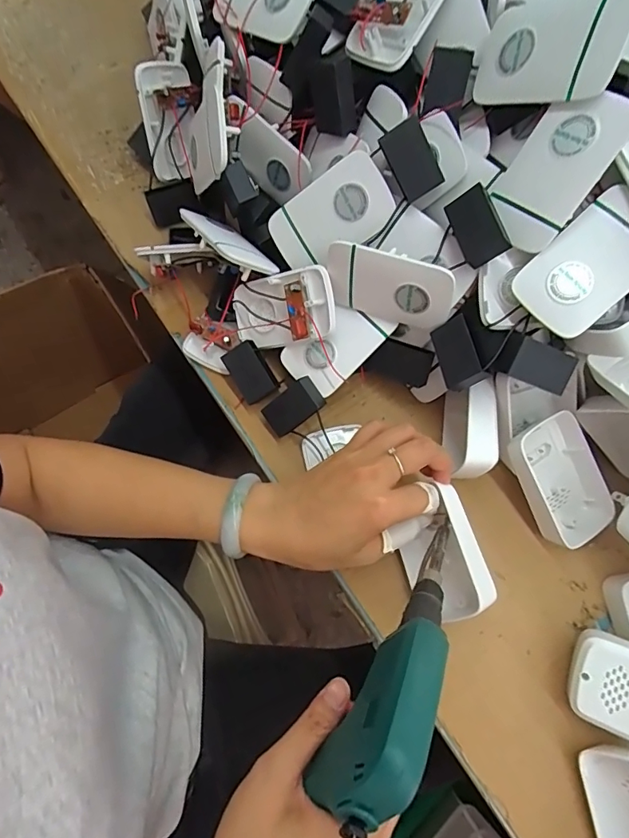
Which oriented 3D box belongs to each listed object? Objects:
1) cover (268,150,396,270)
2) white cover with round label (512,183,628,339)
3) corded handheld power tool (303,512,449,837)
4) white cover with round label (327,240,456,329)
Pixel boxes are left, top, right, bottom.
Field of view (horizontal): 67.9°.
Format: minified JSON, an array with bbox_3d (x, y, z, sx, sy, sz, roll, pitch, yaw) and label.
[{"bbox_3d":[0.011,-0.156,0.363,0.095,0.012,0.056,-27,101,26],"label":"cover"},{"bbox_3d":[0.181,-0.100,0.305,0.089,0.010,0.058,-42,75,8],"label":"white cover with round label"},{"bbox_3d":[0.059,0.128,0.270,0.033,0.041,0.177,29,44,10],"label":"corded handheld power tool"},{"bbox_3d":[0.055,-0.098,0.349,0.094,0.059,0.013,20,58,20],"label":"white cover with round label"}]

